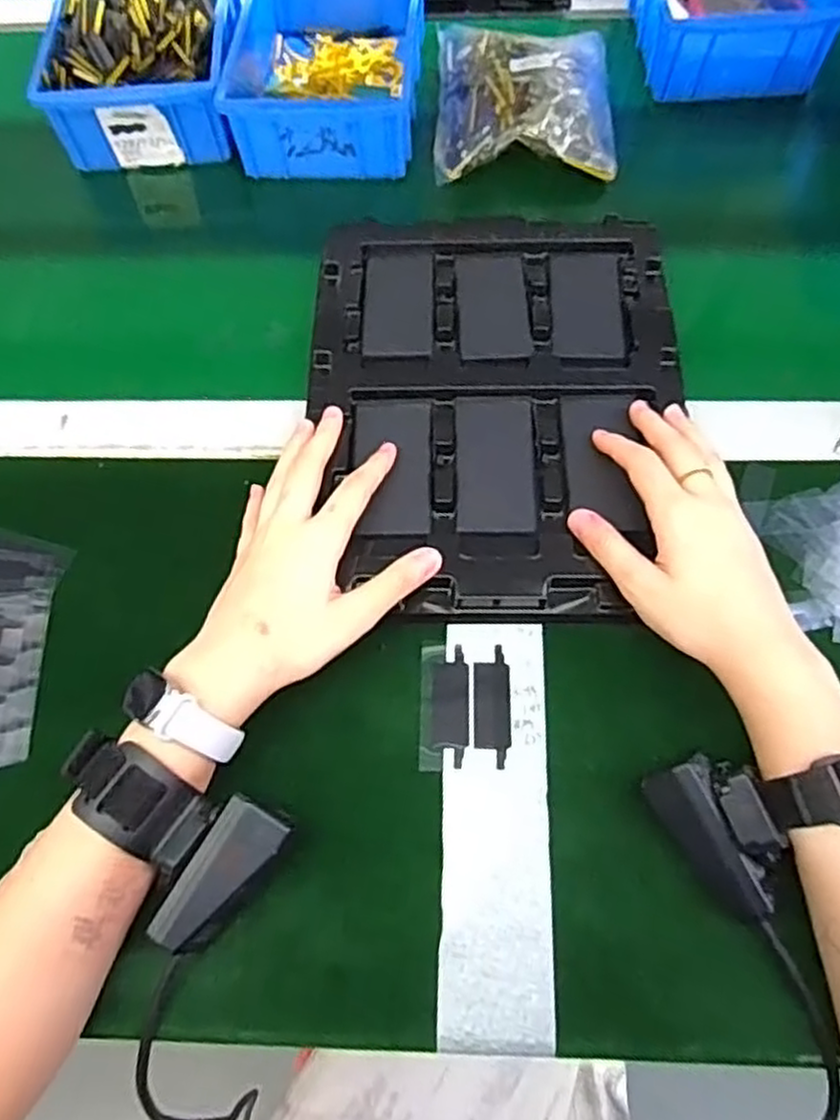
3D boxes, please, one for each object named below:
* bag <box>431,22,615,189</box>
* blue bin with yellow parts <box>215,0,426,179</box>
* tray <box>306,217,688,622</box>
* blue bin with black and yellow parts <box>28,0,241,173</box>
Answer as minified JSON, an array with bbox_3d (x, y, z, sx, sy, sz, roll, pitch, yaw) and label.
[{"bbox_3d":[0.078,-0.358,0.563,0.128,0.035,0.159,1,65,2],"label":"bag"},{"bbox_3d":[-0.071,-0.395,0.586,0.138,0.060,0.208,3,65,3],"label":"blue bin with yellow parts"},{"bbox_3d":[0.044,-0.099,0.448,0.214,0.027,0.276,0,65,2],"label":"tray"},{"bbox_3d":[-0.214,-0.412,0.600,0.137,0.063,0.205,-3,65,0],"label":"blue bin with black and yellow parts"}]

